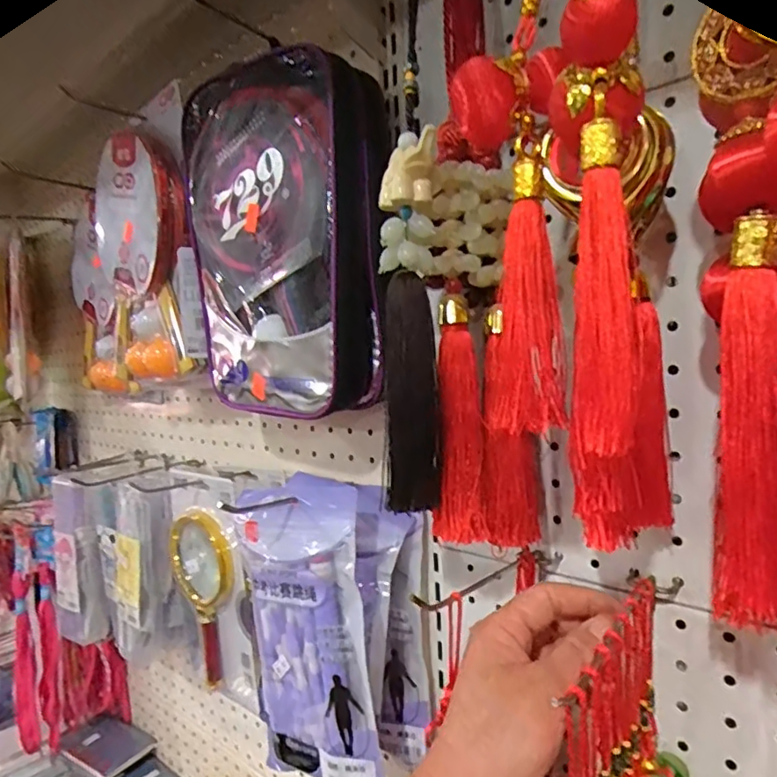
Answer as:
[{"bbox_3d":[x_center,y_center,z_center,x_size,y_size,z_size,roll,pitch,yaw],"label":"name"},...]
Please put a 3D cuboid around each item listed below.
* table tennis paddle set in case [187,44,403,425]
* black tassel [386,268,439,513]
[{"bbox_3d":[-0.082,-0.114,0.462,0.186,0.253,0.081,1,5,44],"label":"table tennis paddle set in case"},{"bbox_3d":[0.014,0.003,0.337,0.026,0.135,0.022,0,4,29],"label":"black tassel"}]

